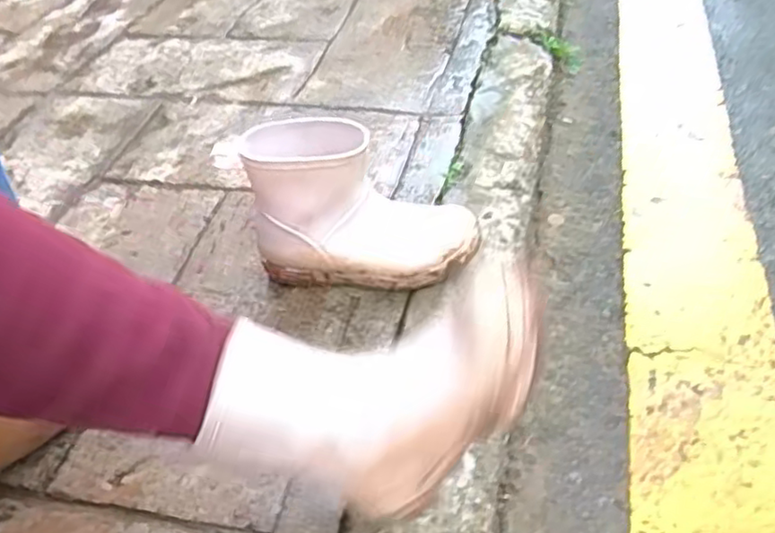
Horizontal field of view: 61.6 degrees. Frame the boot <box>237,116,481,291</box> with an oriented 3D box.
[{"bbox_3d":[-0.021,-0.049,0.653,0.212,0.171,0.083,2,47,9],"label":"boot"}]

